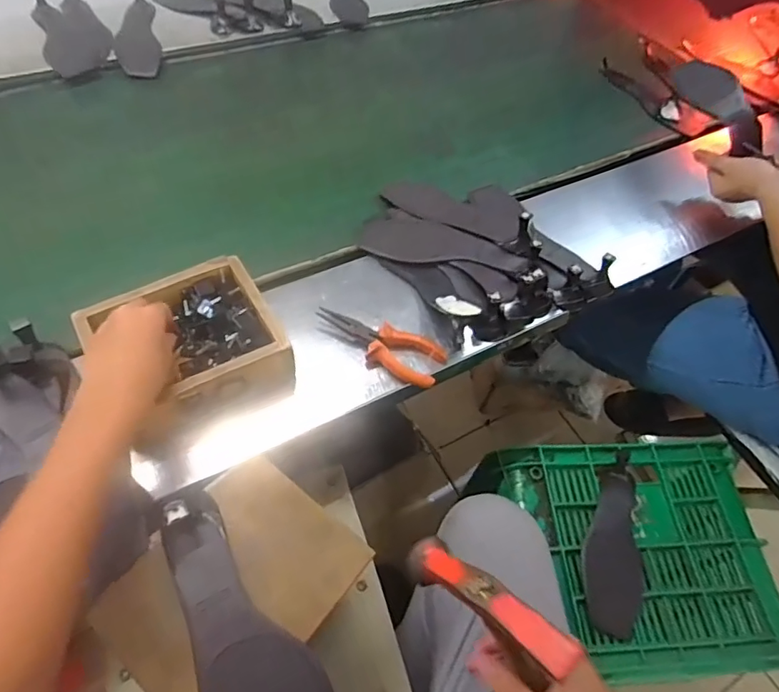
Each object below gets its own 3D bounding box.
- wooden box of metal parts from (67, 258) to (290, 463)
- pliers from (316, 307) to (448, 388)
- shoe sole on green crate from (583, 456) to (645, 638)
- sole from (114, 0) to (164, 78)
[{"bbox_3d":[-0.211,0.005,0.555,0.175,0.070,0.167,-24,61,-20],"label":"wooden box of metal parts"},{"bbox_3d":[-0.011,-0.003,0.605,0.151,0.029,0.059,23,57,11],"label":"pliers"},{"bbox_3d":[0.318,0.272,0.734,0.085,0.024,0.244,10,55,2],"label":"shoe sole on green crate"},{"bbox_3d":[-0.459,-0.582,0.945,0.074,0.026,0.245,-8,70,-10],"label":"sole"}]

